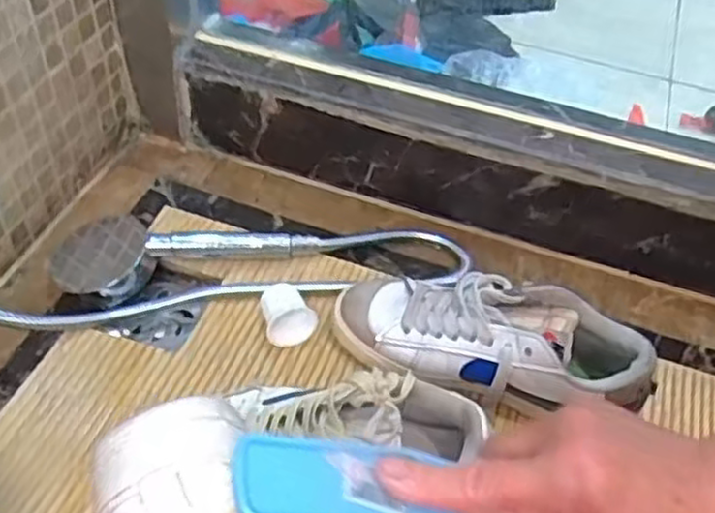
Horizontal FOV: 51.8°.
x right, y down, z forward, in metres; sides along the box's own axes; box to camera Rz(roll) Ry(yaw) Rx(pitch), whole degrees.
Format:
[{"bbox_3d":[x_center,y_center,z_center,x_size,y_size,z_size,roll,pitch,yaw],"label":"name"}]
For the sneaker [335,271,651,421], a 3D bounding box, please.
[{"bbox_3d":[0.111,0.070,0.636,0.259,0.085,0.092,16,48,10],"label":"sneaker"}]

